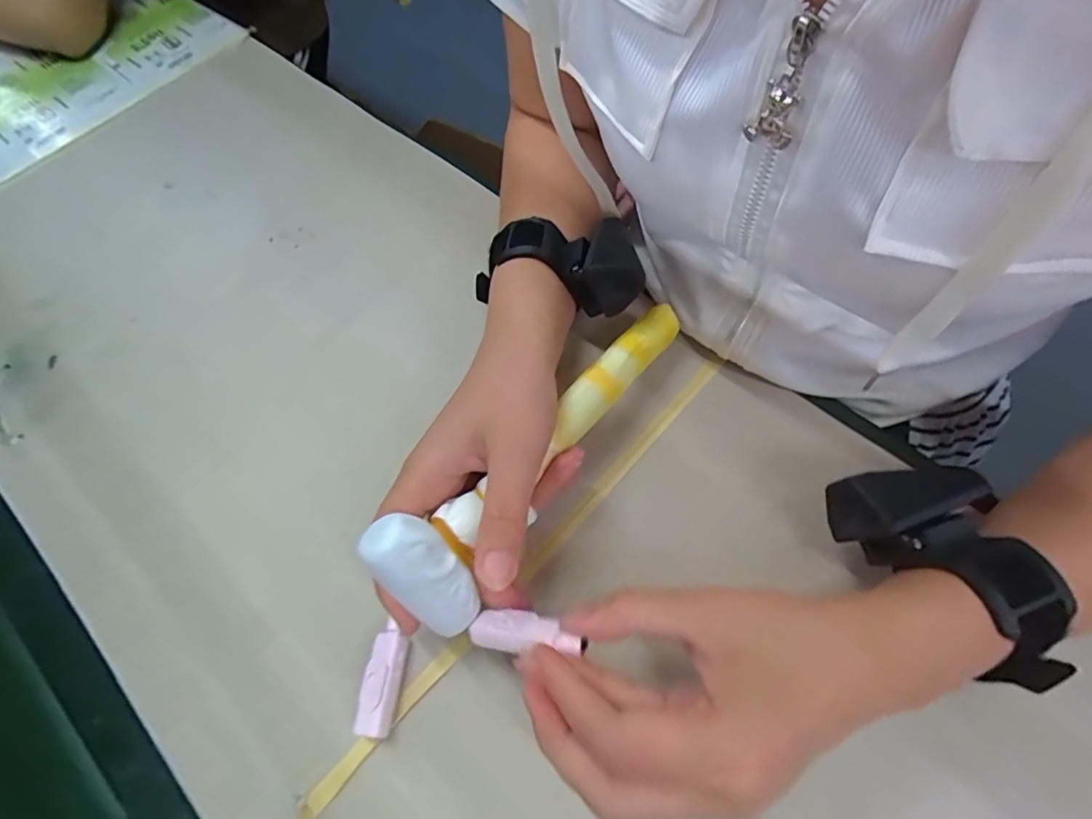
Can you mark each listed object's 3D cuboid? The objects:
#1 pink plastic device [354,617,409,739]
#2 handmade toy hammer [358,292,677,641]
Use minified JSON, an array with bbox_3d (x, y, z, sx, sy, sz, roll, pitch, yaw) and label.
[{"bbox_3d":[-0.081,0.135,0.279,0.019,0.014,0.049,1,63,7],"label":"pink plastic device"},{"bbox_3d":[0.006,0.013,0.283,0.046,0.045,0.210,37,65,19],"label":"handmade toy hammer"}]

